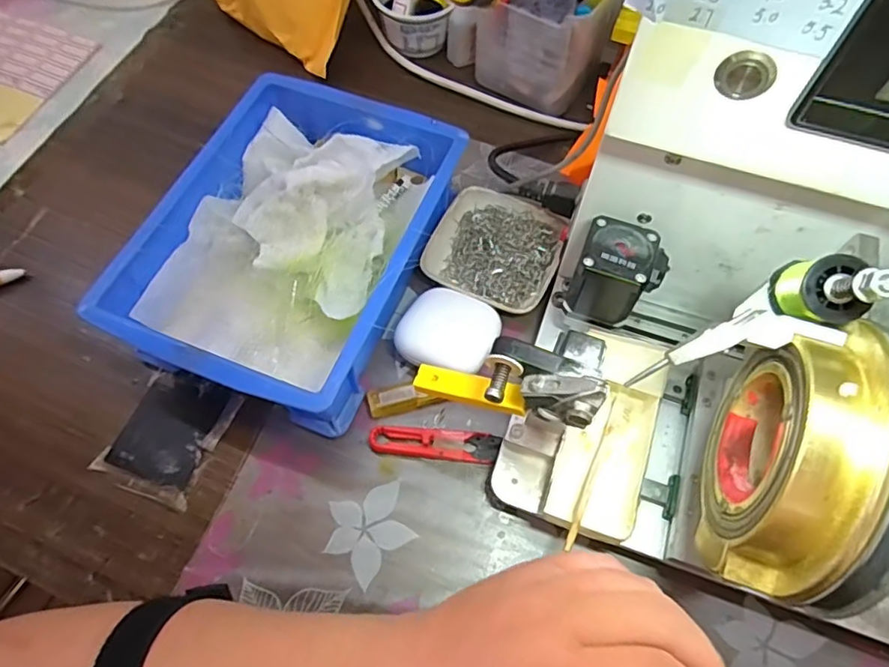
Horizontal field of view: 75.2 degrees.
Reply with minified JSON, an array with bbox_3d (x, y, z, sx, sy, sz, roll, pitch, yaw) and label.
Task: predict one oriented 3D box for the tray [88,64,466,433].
[{"bbox_3d":[-0.103,-0.069,0.429,0.174,0.075,0.240,19,65,9],"label":"tray"}]

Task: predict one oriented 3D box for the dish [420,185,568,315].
[{"bbox_3d":[0.040,-0.064,0.456,0.097,0.022,0.099,25,66,11],"label":"dish"}]

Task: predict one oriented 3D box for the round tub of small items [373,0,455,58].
[{"bbox_3d":[-0.033,-0.314,0.566,0.067,0.058,0.069,0,64,0],"label":"round tub of small items"}]

